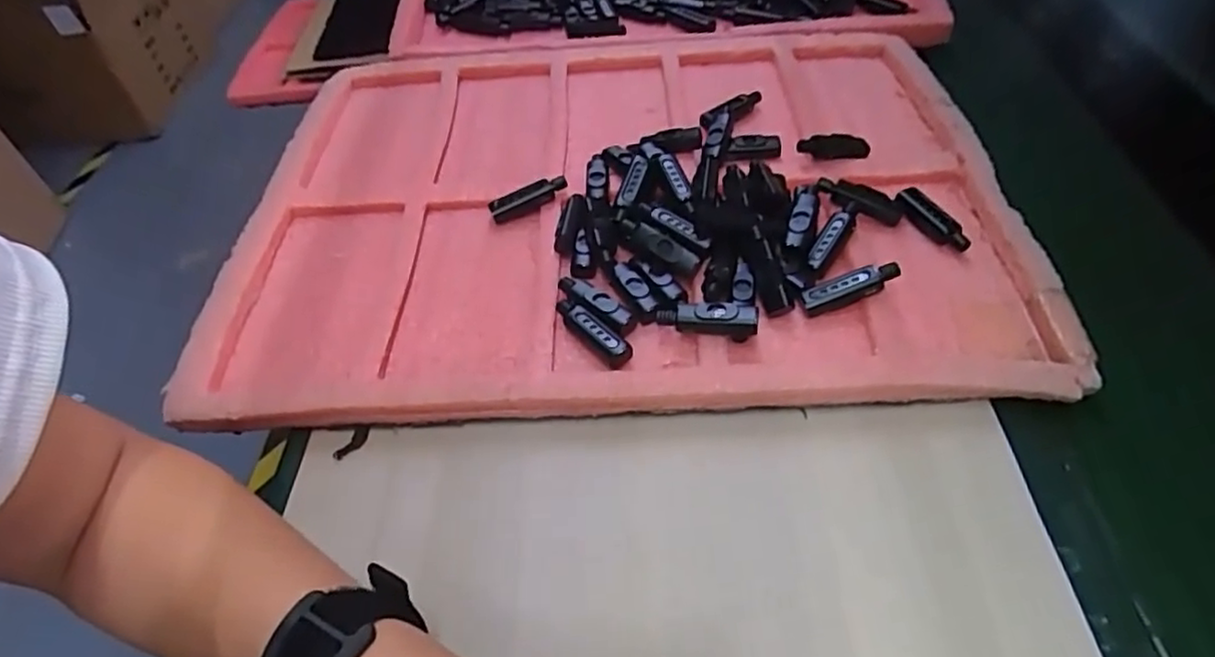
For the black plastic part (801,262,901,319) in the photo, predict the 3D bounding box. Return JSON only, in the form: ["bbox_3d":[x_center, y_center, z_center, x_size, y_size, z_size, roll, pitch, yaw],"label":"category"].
[{"bbox_3d":[0.140,-0.023,0.389,0.057,0.017,0.011,-22,50,4],"label":"black plastic part"}]

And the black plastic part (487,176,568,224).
[{"bbox_3d":[-0.054,-0.090,0.468,0.055,0.013,0.013,-22,52,-12],"label":"black plastic part"}]

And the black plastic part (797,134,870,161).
[{"bbox_3d":[0.158,-0.127,0.475,0.057,0.011,0.016,-3,49,-14],"label":"black plastic part"}]

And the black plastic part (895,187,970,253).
[{"bbox_3d":[0.204,-0.068,0.427,0.016,0.012,0.055,-24,52,-14],"label":"black plastic part"}]

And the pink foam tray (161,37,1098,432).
[{"bbox_3d":[0.003,-0.105,0.478,0.506,0.029,0.382,-3,50,3],"label":"pink foam tray"}]

